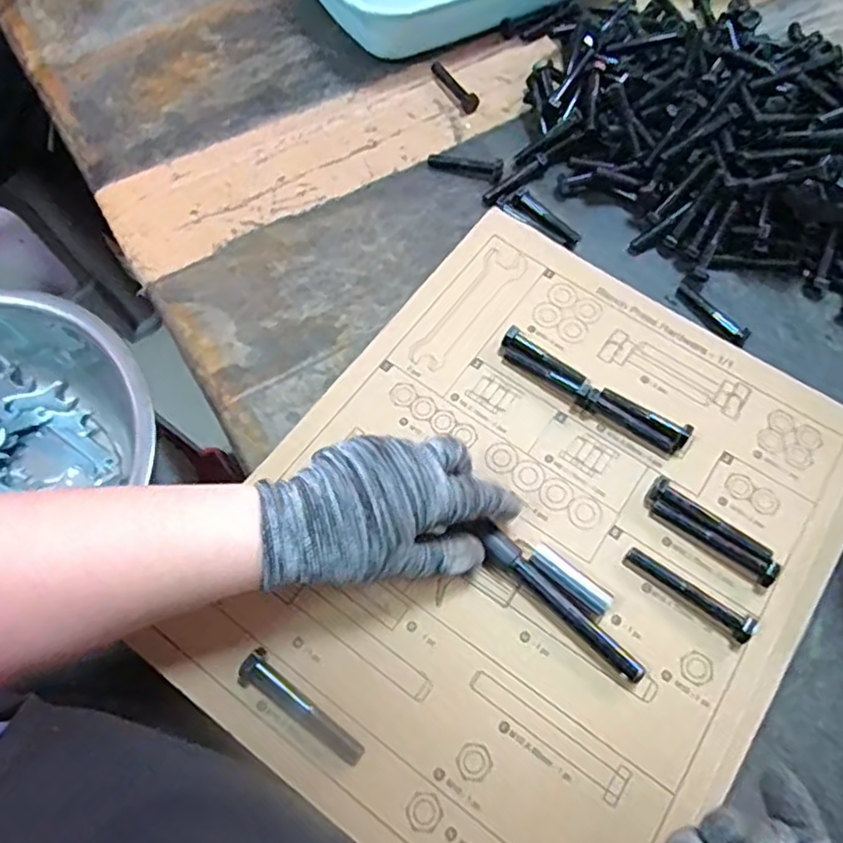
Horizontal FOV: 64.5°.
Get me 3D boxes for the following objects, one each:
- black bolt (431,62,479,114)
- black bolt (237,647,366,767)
[{"bbox_3d":[0.029,-0.291,0.577,0.014,0.011,0.068,-26,66,-11],"label":"black bolt"},{"bbox_3d":[-0.062,0.148,0.345,0.075,0.014,0.018,33,69,15],"label":"black bolt"}]

